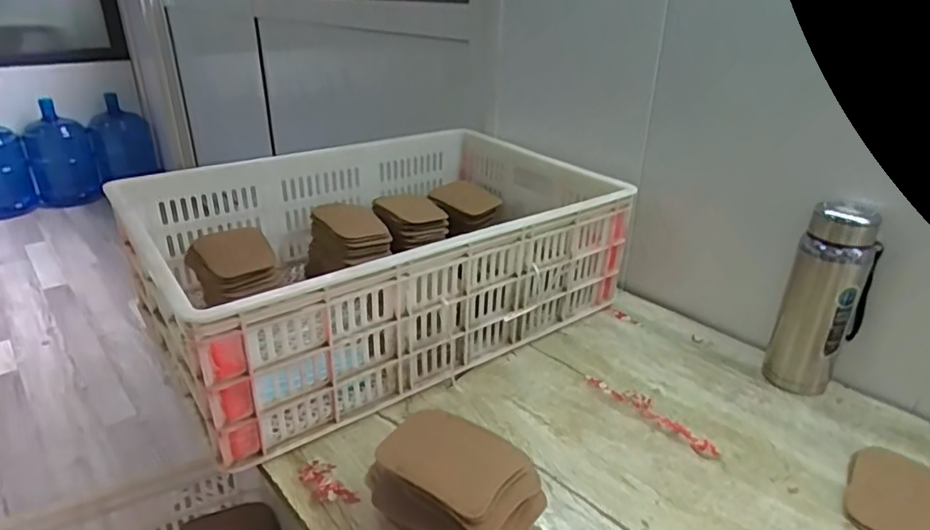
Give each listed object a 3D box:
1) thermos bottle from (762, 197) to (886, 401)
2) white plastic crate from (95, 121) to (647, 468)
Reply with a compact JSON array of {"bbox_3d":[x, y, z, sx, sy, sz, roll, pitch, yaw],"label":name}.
[{"bbox_3d":[0.425,0.041,0.672,0.062,0.226,0.064,-15,30,-31],"label":"thermos bottle"},{"bbox_3d":[-0.103,-0.030,0.823,0.627,0.187,0.419,-17,31,-34],"label":"white plastic crate"}]

